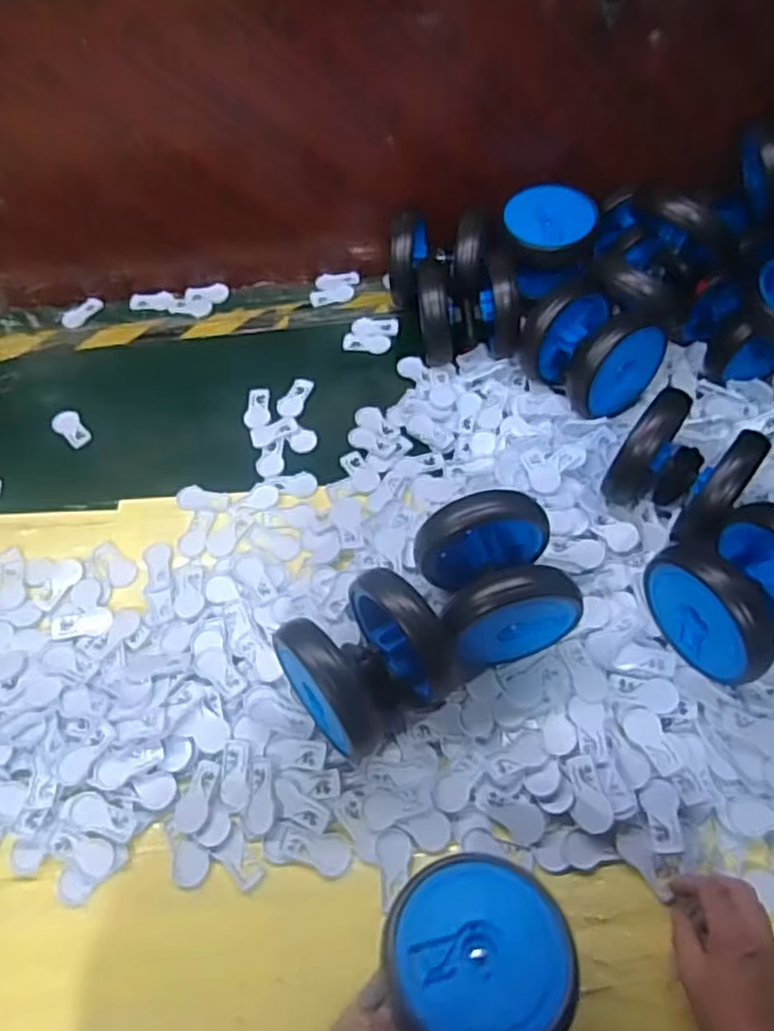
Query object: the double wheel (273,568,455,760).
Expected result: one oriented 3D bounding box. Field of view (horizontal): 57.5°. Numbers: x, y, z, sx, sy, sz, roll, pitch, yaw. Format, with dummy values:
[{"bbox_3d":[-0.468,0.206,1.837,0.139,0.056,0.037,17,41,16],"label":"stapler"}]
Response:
[{"bbox_3d":[-0.015,0.139,0.644,0.132,0.138,0.122,-39,63,-20],"label":"double wheel"}]

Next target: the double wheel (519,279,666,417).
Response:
[{"bbox_3d":[0.248,-0.206,0.851,0.133,0.111,0.139,-26,60,-13],"label":"double wheel"}]

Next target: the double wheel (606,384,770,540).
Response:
[{"bbox_3d":[0.311,-0.044,0.744,0.119,0.115,0.123,36,66,23],"label":"double wheel"}]

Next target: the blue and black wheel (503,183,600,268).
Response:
[{"bbox_3d":[0.208,-0.387,0.942,0.126,0.054,0.118,-29,75,4],"label":"blue and black wheel"}]

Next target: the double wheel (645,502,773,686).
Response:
[{"bbox_3d":[0.332,0.072,0.660,0.127,0.134,0.133,-27,60,-13],"label":"double wheel"}]

